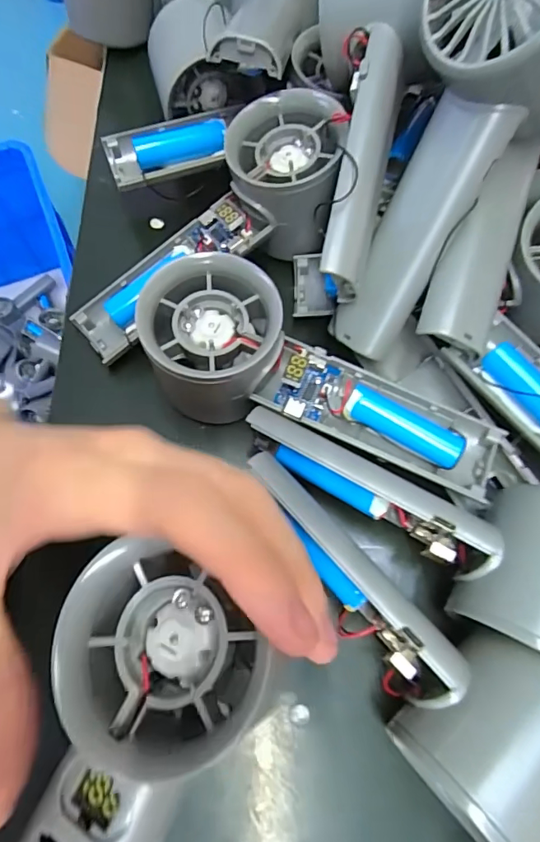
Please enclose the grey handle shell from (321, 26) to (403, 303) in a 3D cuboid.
[{"bbox_3d":[0.040,-0.109,0.197,0.019,0.025,0.106,11,90,2],"label":"grey handle shell"}]

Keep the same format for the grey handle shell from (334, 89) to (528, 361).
[{"bbox_3d":[0.060,-0.077,0.197,0.030,0.011,0.104,30,116,9],"label":"grey handle shell"}]

